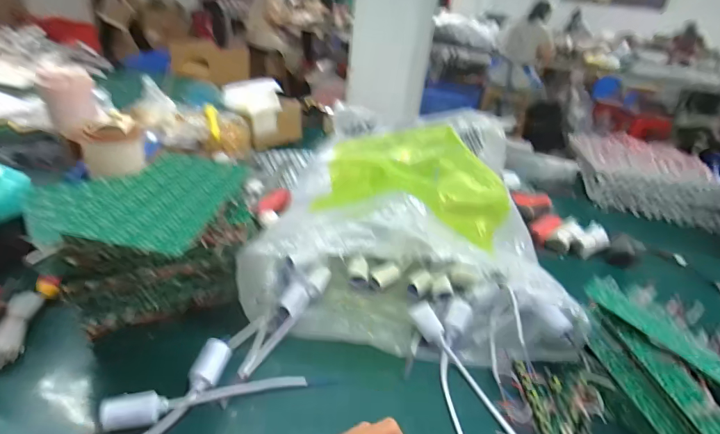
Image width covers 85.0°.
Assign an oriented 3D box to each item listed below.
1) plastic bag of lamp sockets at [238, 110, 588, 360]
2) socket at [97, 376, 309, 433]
[{"bbox_3d":[0.085,-0.033,0.648,0.396,0.151,0.497,6,32,0],"label":"plastic bag of lamp sockets"},{"bbox_3d":[-0.149,0.175,0.392,0.186,0.026,0.026,-7,34,-23],"label":"socket"}]

